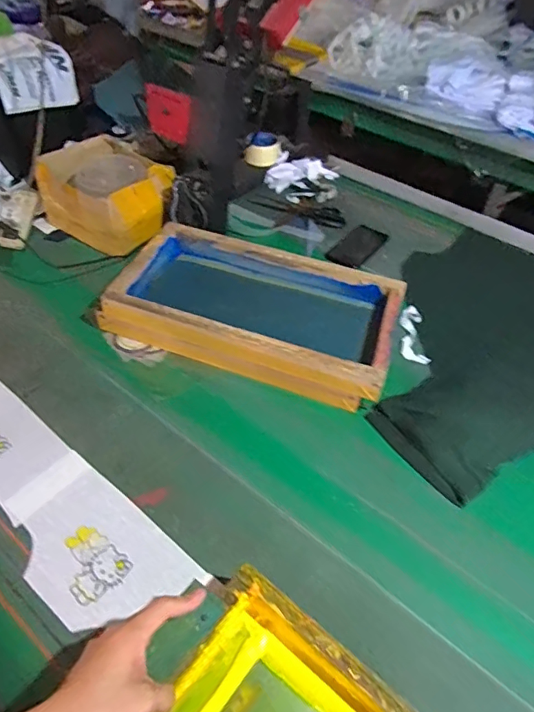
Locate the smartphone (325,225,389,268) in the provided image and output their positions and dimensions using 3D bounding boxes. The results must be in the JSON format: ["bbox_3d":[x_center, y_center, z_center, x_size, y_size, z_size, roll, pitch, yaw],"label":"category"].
[{"bbox_3d":[0.200,-0.241,1.074,0.078,0.008,0.156,30,50,22],"label":"smartphone"}]

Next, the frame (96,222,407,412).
[{"bbox_3d":[-0.015,-0.078,0.839,0.464,0.090,0.256,18,46,12],"label":"frame"}]

